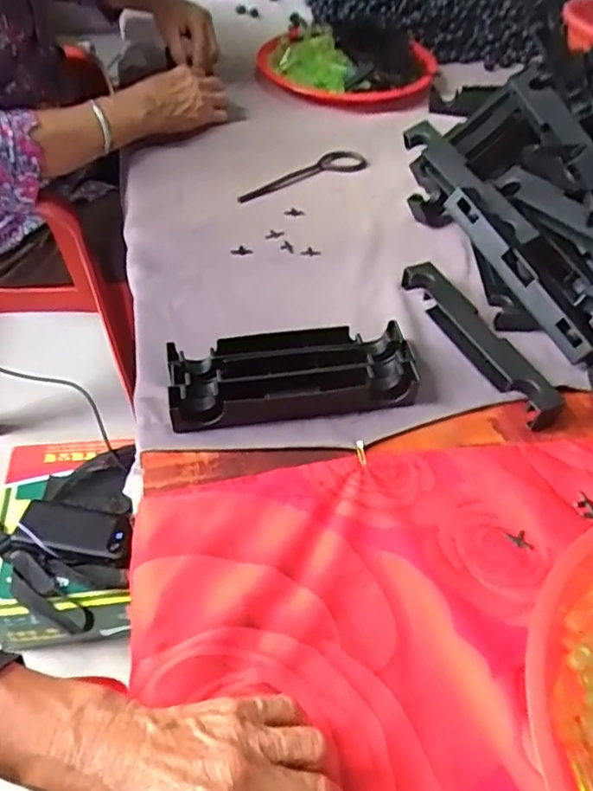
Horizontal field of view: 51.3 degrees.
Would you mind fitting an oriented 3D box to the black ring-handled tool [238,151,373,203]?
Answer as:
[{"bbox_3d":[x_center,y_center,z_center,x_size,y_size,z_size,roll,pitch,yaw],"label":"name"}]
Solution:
[{"bbox_3d":[0.011,-0.258,0.720,0.181,0.006,0.040,-26,56,-21],"label":"black ring-handled tool"}]

